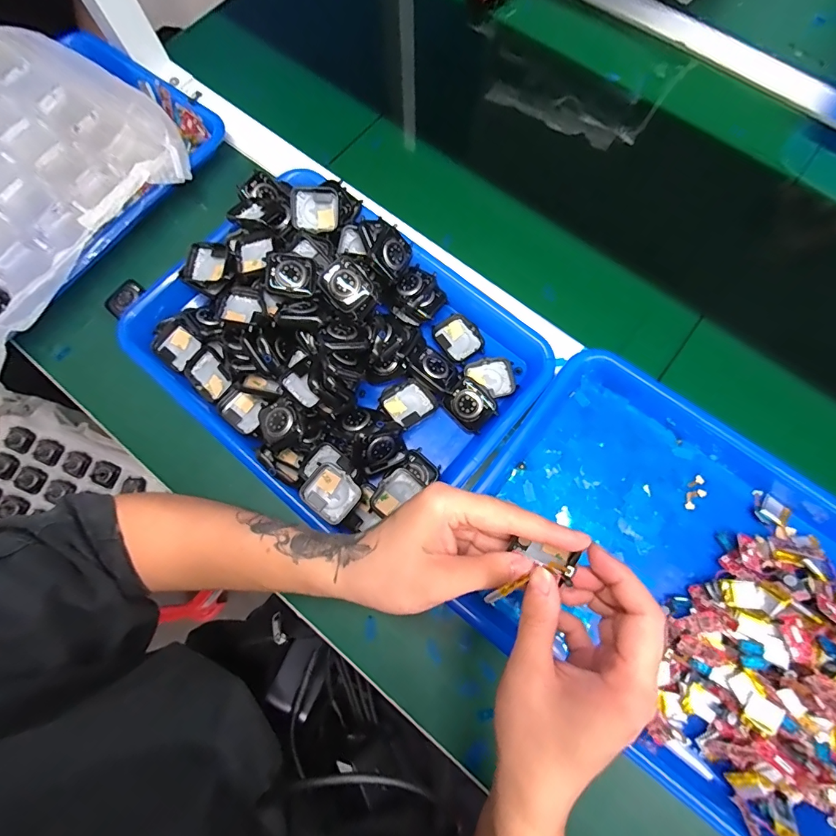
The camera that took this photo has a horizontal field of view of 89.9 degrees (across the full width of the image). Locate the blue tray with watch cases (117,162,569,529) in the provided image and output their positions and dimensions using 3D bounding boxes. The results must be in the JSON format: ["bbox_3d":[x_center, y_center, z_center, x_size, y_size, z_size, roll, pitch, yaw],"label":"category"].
[{"bbox_3d":[-0.072,-0.066,0.371,0.326,0.063,0.250,38,80,9],"label":"blue tray with watch cases"}]

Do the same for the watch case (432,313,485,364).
[{"bbox_3d":[0.038,-0.074,0.390,0.038,0.010,0.044,-34,78,-6],"label":"watch case"}]

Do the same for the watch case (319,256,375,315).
[{"bbox_3d":[-0.060,-0.112,0.354,0.035,0.015,0.039,-43,79,-8],"label":"watch case"}]

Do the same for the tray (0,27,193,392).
[{"bbox_3d":[-0.431,-0.224,0.419,0.312,0.035,0.333,32,79,8],"label":"tray"}]

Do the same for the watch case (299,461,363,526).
[{"bbox_3d":[-0.070,0.061,0.337,0.042,0.011,0.038,36,80,9],"label":"watch case"}]

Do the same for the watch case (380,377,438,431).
[{"bbox_3d":[-0.009,-0.014,0.360,0.039,0.013,0.041,-40,79,-8],"label":"watch case"}]

